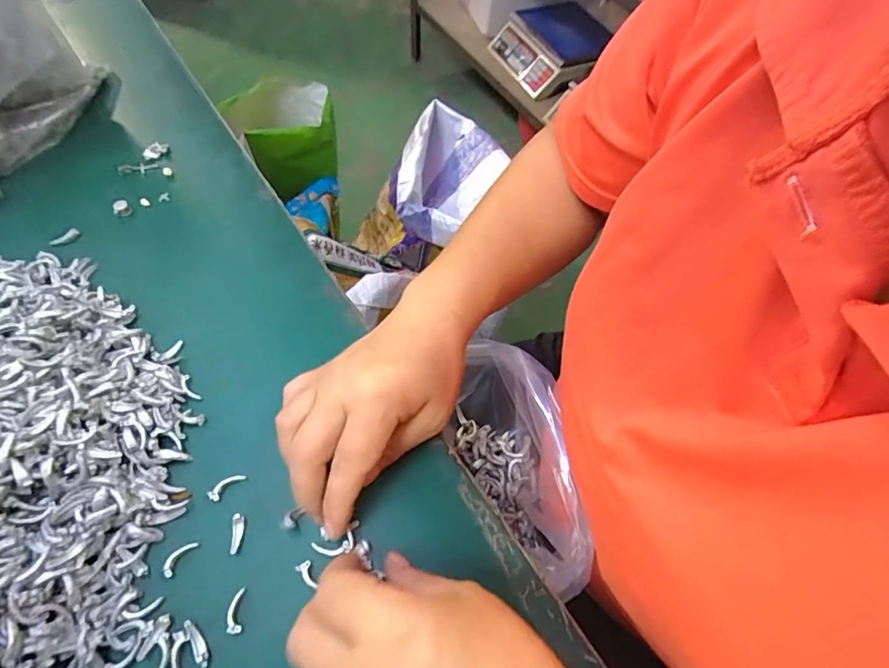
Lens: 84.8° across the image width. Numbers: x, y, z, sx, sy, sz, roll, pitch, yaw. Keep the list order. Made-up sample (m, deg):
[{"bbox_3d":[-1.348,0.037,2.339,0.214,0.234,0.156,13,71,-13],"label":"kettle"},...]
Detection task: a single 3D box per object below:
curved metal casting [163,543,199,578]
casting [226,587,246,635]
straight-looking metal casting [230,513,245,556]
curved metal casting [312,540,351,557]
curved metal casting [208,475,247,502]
[{"bbox_3d":[-0.142,0.118,0.258,0.008,0.004,0.020,31,61,14],"label":"curved metal casting"},{"bbox_3d":[-0.106,0.140,0.246,0.008,0.004,0.020,-3,58,-6],"label":"casting"},{"bbox_3d":[-0.113,0.108,0.265,0.006,0.004,0.021,-5,59,-7],"label":"straight-looking metal casting"},{"bbox_3d":[-0.061,0.114,0.261,0.021,0.004,0.007,-1,58,-5],"label":"curved metal casting"},{"bbox_3d":[-0.125,0.086,0.278,0.021,0.004,0.008,-37,67,-23],"label":"curved metal casting"}]

